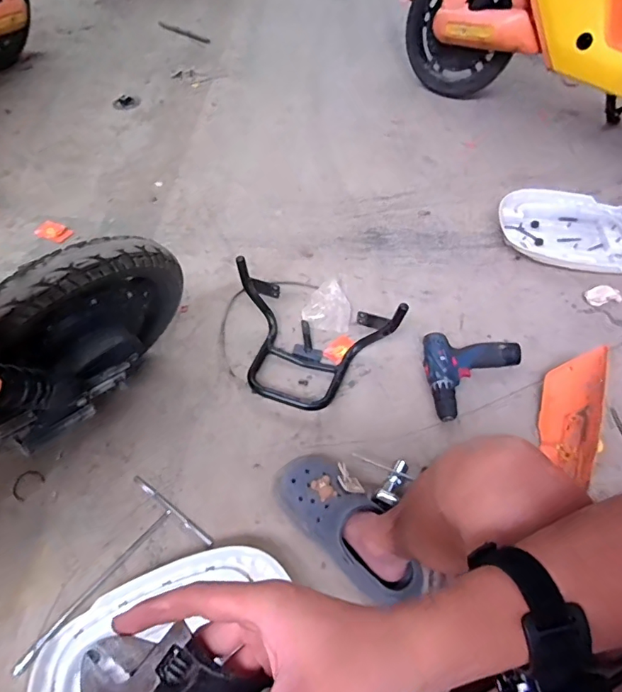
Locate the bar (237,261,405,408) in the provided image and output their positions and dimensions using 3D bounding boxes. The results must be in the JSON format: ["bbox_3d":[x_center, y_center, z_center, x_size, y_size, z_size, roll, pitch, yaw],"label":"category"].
[{"bbox_3d":[-0.017,0.002,0.895,0.327,0.144,0.203,17,54,9],"label":"bar"}]

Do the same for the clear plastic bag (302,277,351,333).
[{"bbox_3d":[0.036,-0.094,1.070,0.103,0.018,0.134,5,53,1],"label":"clear plastic bag"}]

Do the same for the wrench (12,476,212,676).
[{"bbox_3d":[-0.311,0.349,0.710,0.170,0.020,0.280,33,58,20],"label":"wrench"}]

